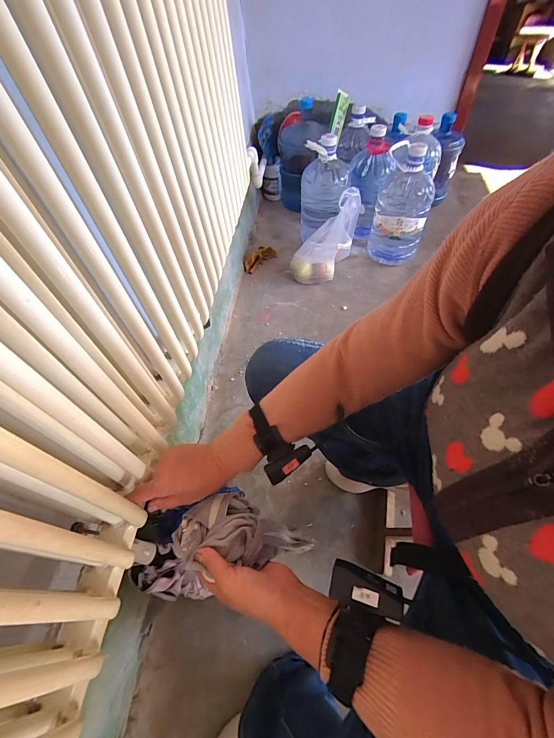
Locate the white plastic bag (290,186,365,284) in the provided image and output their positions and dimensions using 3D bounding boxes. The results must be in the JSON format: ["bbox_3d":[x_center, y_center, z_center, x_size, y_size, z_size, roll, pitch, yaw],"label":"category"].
[{"bbox_3d":[0.190,-0.512,1.225,0.218,0.308,0.255,16,55,14],"label":"white plastic bag"}]

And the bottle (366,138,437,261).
[{"bbox_3d":[0.496,-0.634,1.249,0.202,0.403,0.202,13,55,12],"label":"bottle"}]

